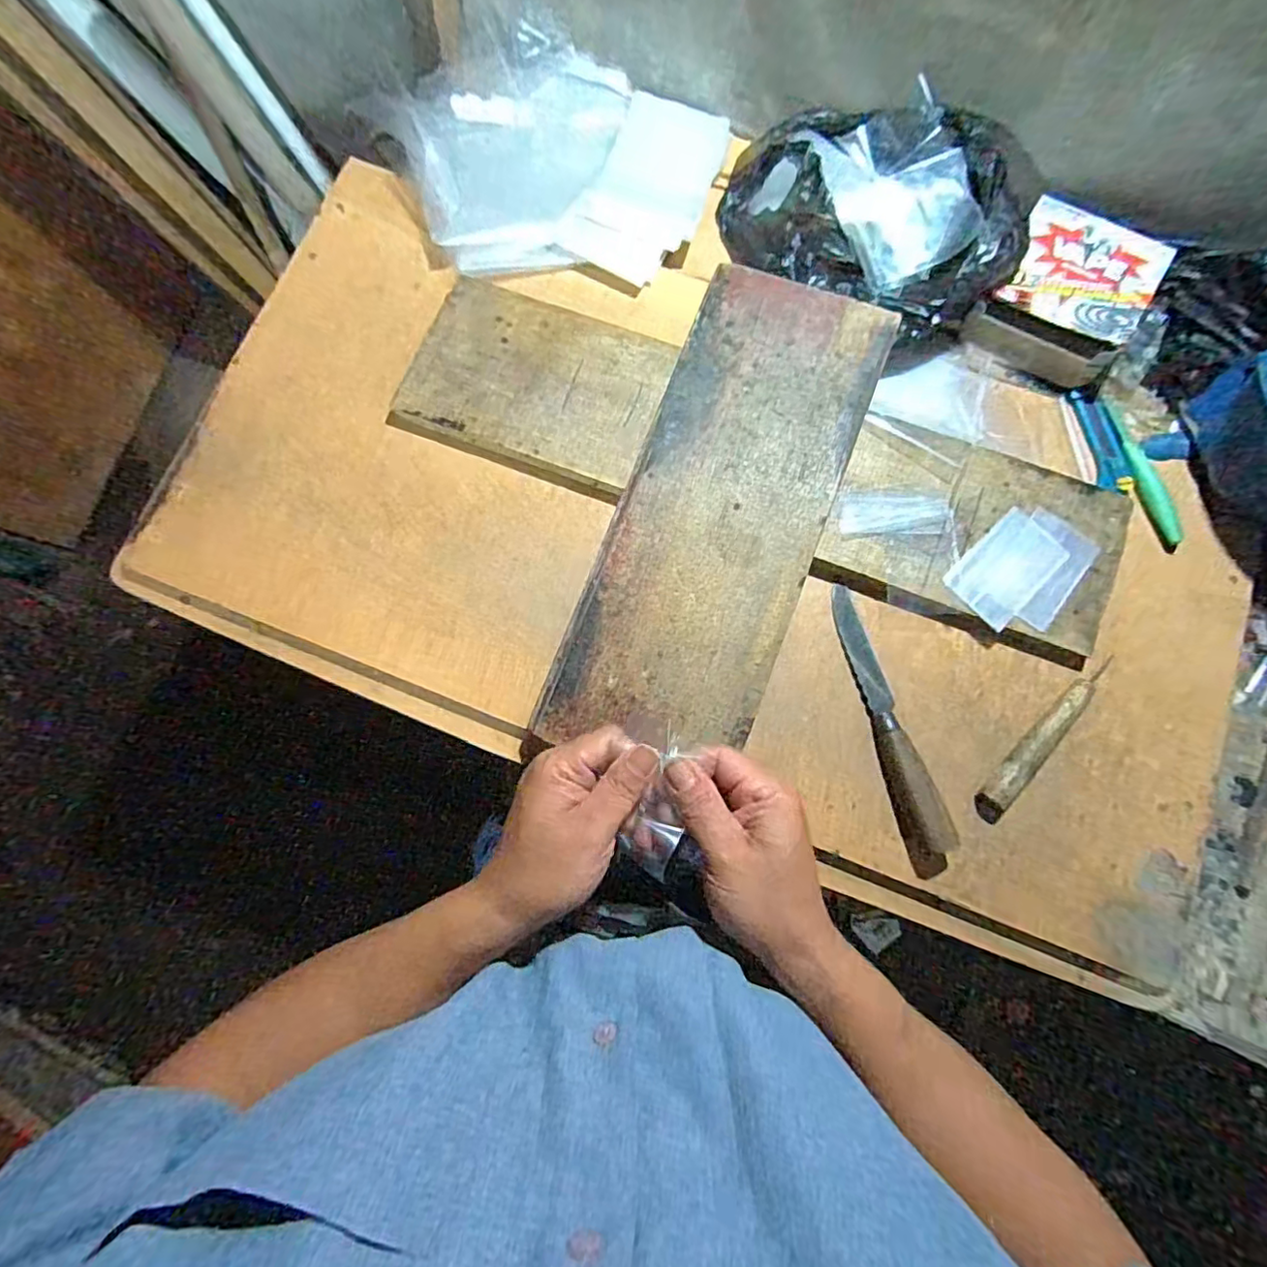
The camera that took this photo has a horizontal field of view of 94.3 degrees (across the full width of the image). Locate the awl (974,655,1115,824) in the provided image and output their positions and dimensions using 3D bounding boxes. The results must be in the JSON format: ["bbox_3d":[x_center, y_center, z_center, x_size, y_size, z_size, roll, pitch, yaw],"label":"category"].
[{"bbox_3d":[0.370,0.090,0.523,0.029,0.025,0.184,43,83,8],"label":"awl"}]

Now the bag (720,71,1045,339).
[{"bbox_3d":[0.231,-0.420,0.589,0.297,0.091,0.200,28,81,6],"label":"bag"}]

